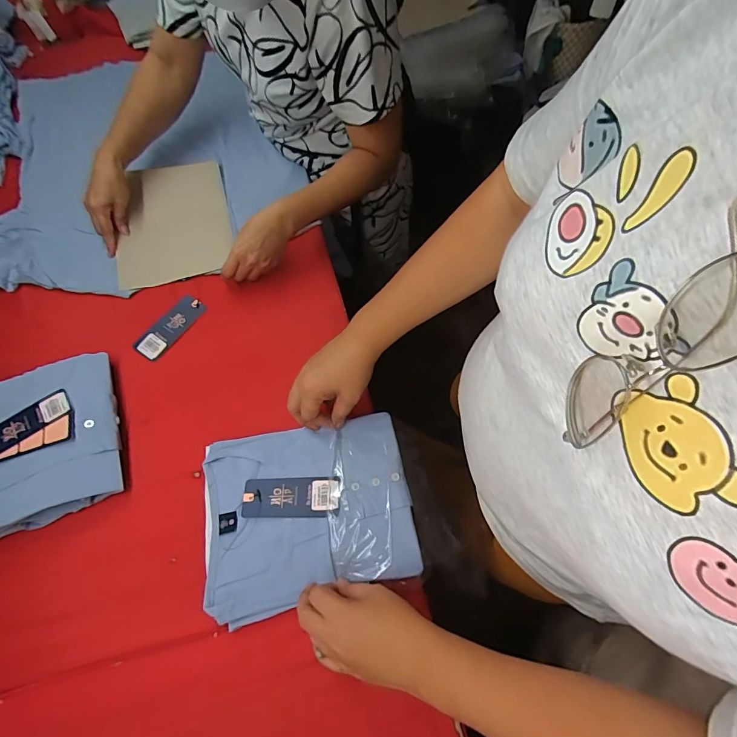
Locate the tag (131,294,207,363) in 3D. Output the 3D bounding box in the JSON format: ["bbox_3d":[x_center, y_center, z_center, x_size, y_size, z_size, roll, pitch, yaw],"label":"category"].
[{"bbox_3d":[-0.318,-0.067,0.644,0.049,0.004,0.120,32,70,13],"label":"tag"}]

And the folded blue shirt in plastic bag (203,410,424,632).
[{"bbox_3d":[-0.077,0.173,0.506,0.254,0.027,0.209,-10,67,-5],"label":"folded blue shirt in plastic bag"}]

